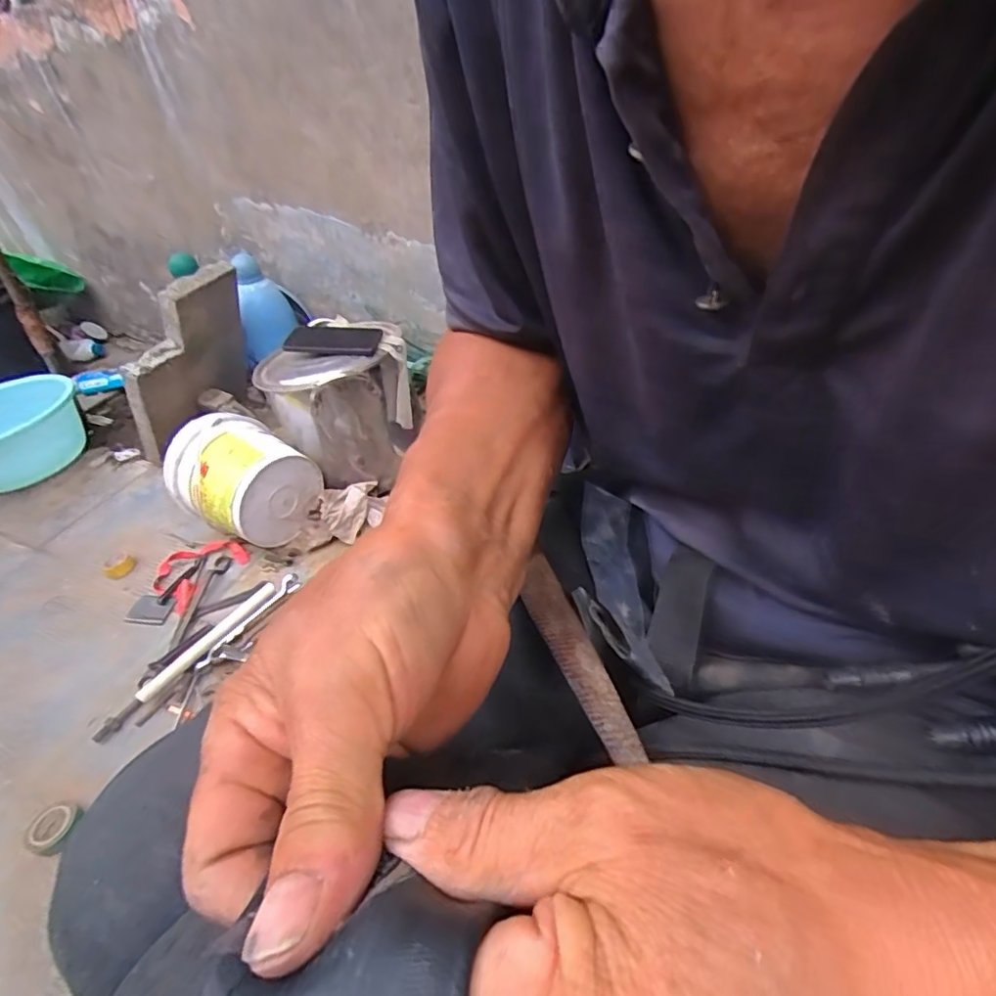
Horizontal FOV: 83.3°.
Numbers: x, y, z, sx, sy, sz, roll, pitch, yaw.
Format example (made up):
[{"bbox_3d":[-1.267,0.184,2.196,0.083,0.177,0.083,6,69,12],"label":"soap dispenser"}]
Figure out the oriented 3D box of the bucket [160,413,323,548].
[{"bbox_3d":[-0.458,-0.025,1.028,0.169,0.219,0.212,27,53,37],"label":"bucket"}]

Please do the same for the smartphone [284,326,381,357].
[{"bbox_3d":[-0.293,-0.283,0.999,0.169,0.016,0.064,3,67,3],"label":"smartphone"}]

